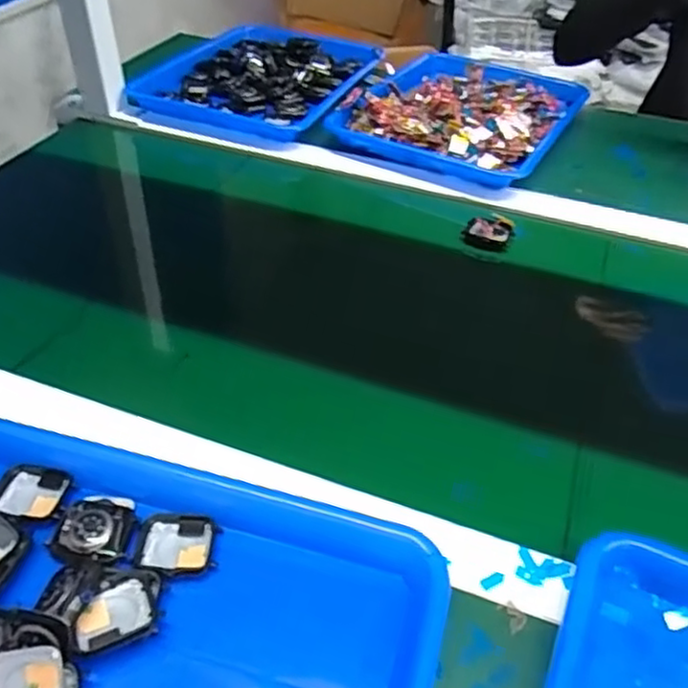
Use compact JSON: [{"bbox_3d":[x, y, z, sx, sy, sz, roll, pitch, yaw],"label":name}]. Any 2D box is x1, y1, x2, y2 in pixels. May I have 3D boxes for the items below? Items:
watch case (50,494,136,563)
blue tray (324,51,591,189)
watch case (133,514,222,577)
[{"bbox_3d":[-0.149,0.109,0.400,0.041,0.018,0.048,11,44,9],"label":"watch case"},{"bbox_3d":[0.156,-0.301,0.860,0.255,0.042,0.297,20,47,18],"label":"blue tray"},{"bbox_3d":[-0.099,0.120,0.396,0.046,0.013,0.039,-2,44,-4],"label":"watch case"}]

